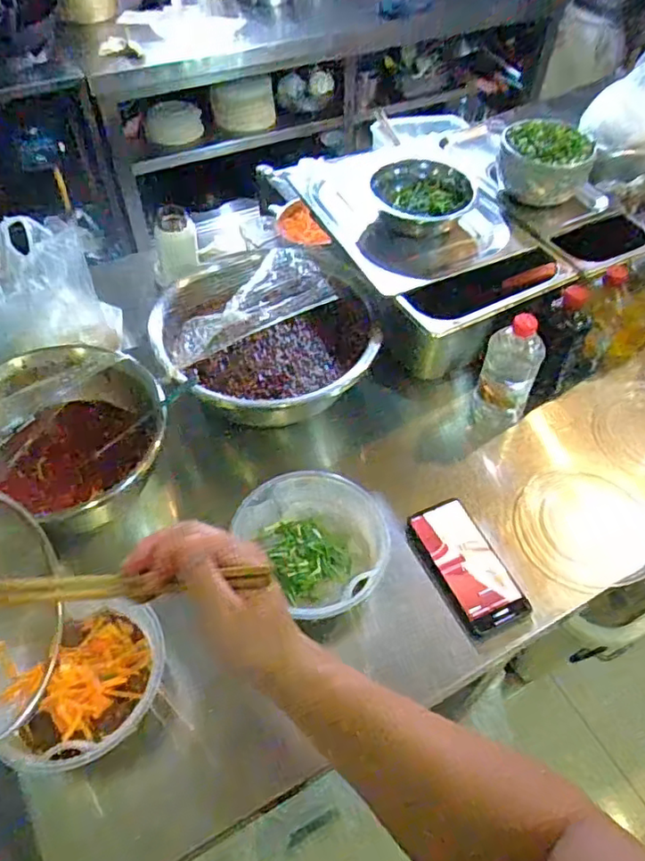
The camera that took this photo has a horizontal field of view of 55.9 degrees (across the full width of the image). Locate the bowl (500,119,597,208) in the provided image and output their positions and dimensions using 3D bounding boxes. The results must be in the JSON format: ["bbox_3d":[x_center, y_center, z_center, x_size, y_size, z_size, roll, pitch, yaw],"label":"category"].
[{"bbox_3d":[0.330,-0.396,0.902,0.123,0.078,0.105,-7,53,-6],"label":"bowl"}]

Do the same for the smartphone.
[{"bbox_3d":[0.161,0.153,0.693,0.080,0.013,0.154,-23,56,-14],"label":"smartphone"}]

